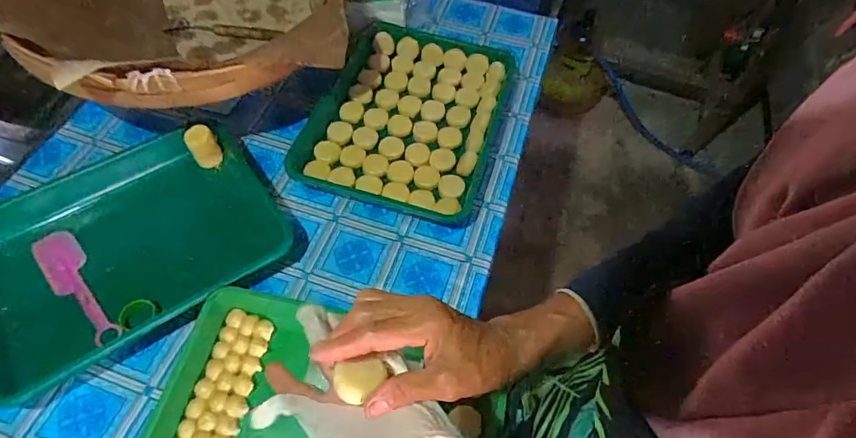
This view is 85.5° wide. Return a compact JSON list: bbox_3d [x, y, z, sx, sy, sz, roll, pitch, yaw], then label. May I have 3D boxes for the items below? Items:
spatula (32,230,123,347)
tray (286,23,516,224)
[{"bbox_3d":[-0.448,0.083,0.589,0.049,0.006,0.183,-37,67,-22],"label":"spatula"},{"bbox_3d":[-0.029,-0.169,0.746,0.287,0.035,0.362,16,59,7],"label":"tray"}]

